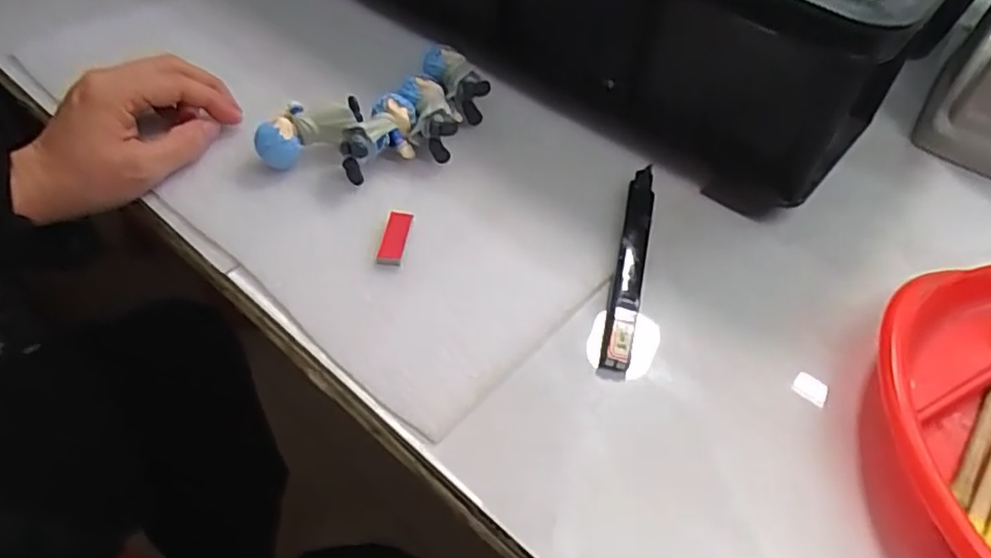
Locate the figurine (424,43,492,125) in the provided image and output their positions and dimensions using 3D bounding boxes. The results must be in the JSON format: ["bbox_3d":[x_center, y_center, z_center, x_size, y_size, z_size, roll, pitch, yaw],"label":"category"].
[{"bbox_3d":[-0.027,-0.127,0.432,0.021,0.029,0.055,-20,55,-18],"label":"figurine"}]

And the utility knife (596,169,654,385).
[{"bbox_3d":[0.072,-0.009,0.355,0.016,0.011,0.138,12,51,6],"label":"utility knife"}]

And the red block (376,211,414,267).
[{"bbox_3d":[-0.053,-0.022,0.358,0.014,0.008,0.037,7,51,2],"label":"red block"}]

